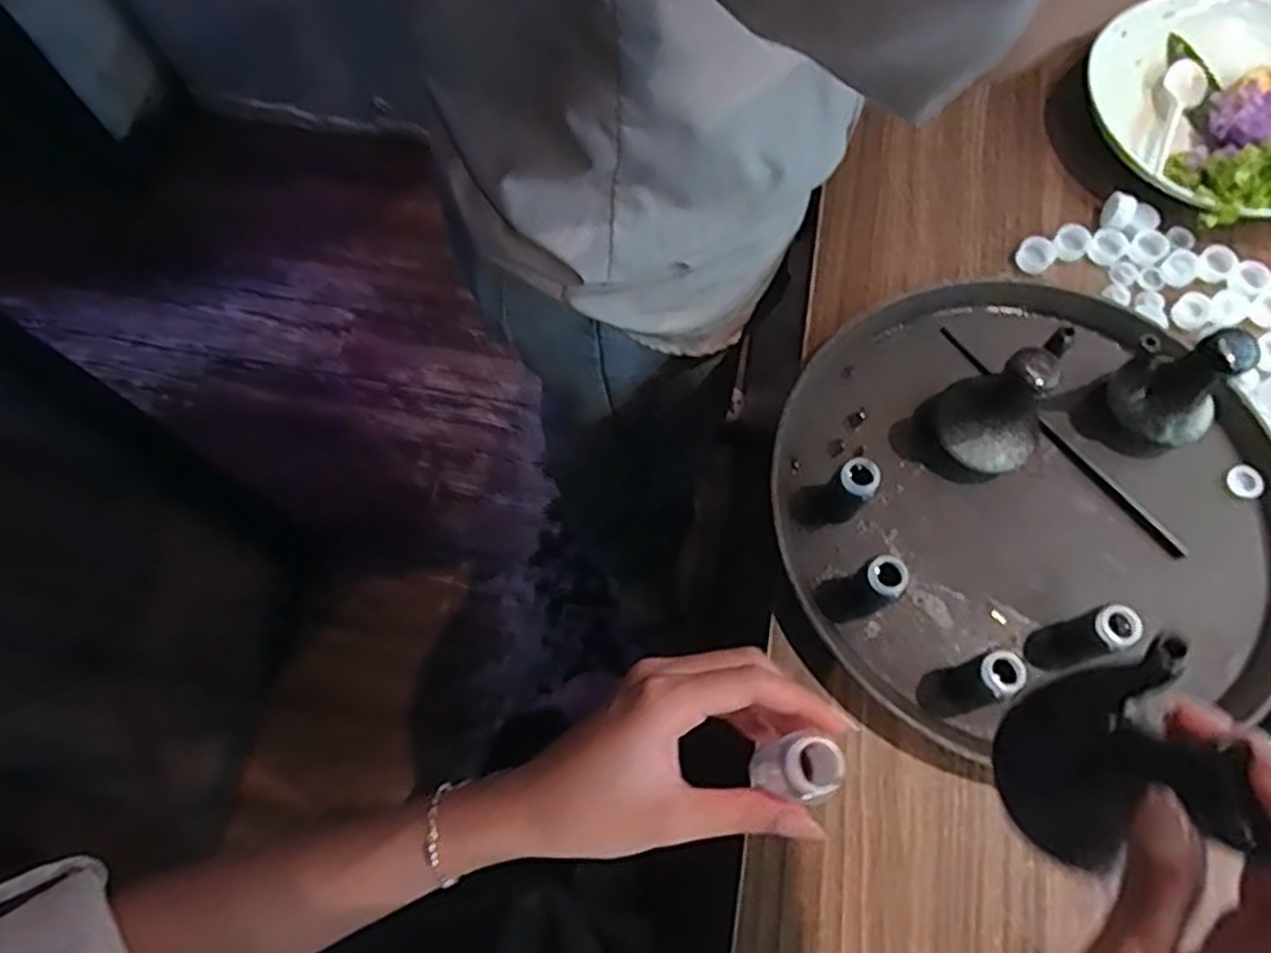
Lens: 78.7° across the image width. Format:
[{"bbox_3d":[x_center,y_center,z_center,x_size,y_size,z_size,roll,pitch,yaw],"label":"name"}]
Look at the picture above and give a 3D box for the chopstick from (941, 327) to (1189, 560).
[{"bbox_3d":[0.303,-0.028,0.555,0.010,0.007,0.221,-37,74,-12],"label":"chopstick"}]

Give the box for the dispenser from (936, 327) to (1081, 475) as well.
[{"bbox_3d":[0.236,-0.046,0.502,0.068,0.108,0.062,0,70,1],"label":"dispenser"}]

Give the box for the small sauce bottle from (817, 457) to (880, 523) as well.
[{"bbox_3d":[0.139,0.009,0.509,0.028,0.055,0.026,36,74,13],"label":"small sauce bottle"}]

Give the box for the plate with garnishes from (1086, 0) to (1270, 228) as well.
[{"bbox_3d":[0.468,-0.293,0.617,0.214,0.053,0.227,0,70,1],"label":"plate with garnishes"}]

